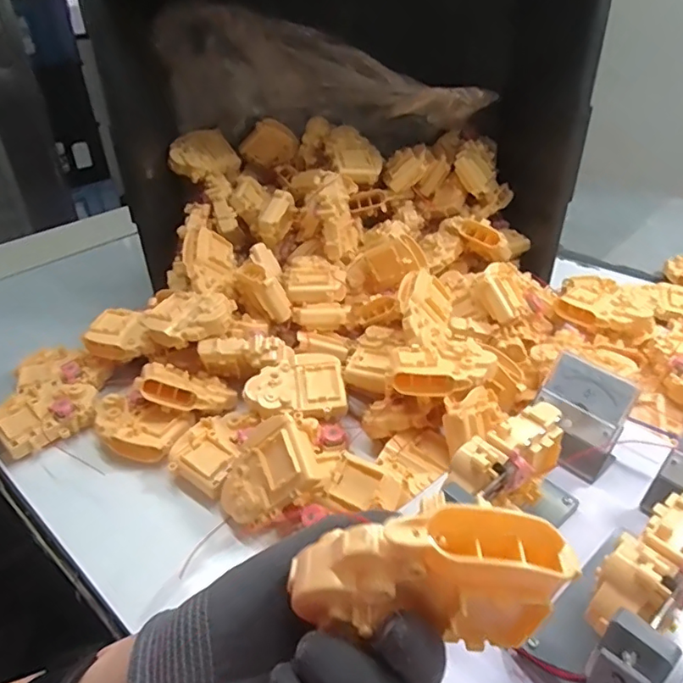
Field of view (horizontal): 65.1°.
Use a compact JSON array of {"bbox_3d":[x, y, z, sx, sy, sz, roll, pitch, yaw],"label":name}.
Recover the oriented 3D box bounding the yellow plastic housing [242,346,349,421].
[{"bbox_3d":[-0.046,0.044,0.541,0.096,0.034,0.083,-6,35,-6],"label":"yellow plastic housing"}]

